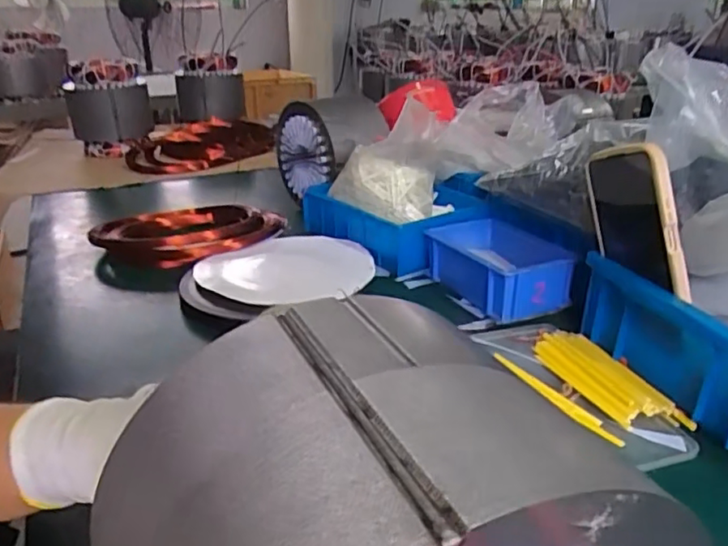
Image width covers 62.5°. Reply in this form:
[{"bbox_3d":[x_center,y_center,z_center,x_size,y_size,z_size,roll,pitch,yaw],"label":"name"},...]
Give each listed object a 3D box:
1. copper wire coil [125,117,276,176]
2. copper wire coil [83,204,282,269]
[{"bbox_3d":[-0.326,-0.259,1.232,0.285,0.066,0.221,-3,25,-7],"label":"copper wire coil"},{"bbox_3d":[-0.224,-0.045,0.767,0.221,0.046,0.171,-12,27,-25],"label":"copper wire coil"}]

